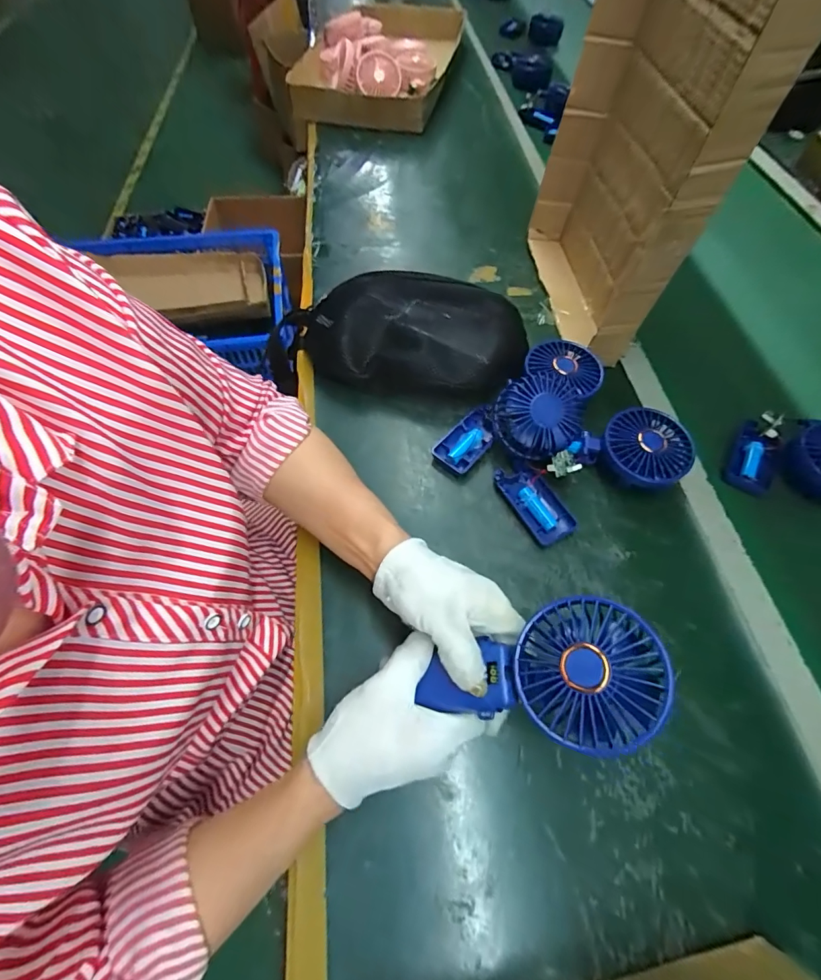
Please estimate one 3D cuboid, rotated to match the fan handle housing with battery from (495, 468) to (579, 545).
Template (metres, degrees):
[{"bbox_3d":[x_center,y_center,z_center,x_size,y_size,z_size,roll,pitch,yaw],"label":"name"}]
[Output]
[{"bbox_3d":[0.128,0.013,0.444,0.044,0.019,0.094,-28,65,-14],"label":"fan handle housing with battery"}]

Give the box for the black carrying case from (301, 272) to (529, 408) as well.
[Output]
[{"bbox_3d":[-0.005,-0.178,0.509,0.277,0.084,0.124,9,62,5],"label":"black carrying case"}]

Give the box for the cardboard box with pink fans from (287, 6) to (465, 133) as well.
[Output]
[{"bbox_3d":[-0.058,-0.927,0.917,0.300,0.088,0.449,13,62,7],"label":"cardboard box with pink fans"}]

